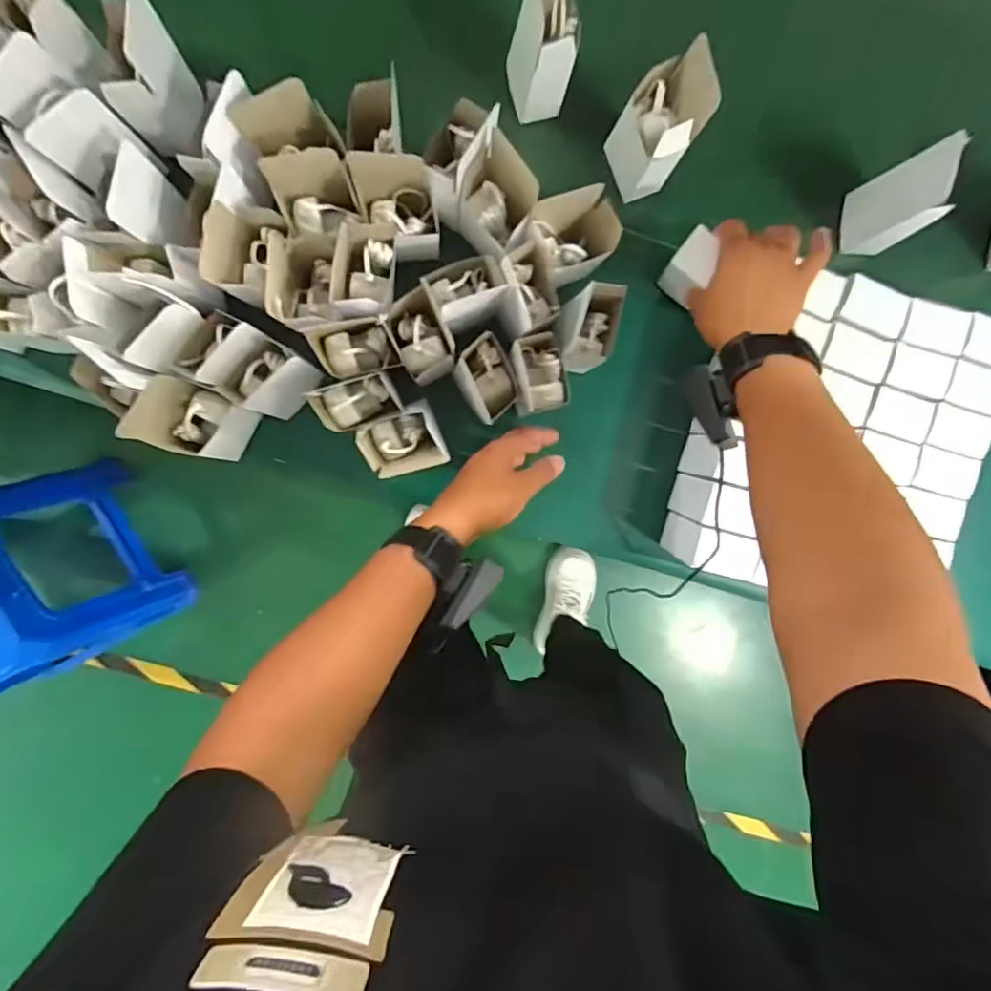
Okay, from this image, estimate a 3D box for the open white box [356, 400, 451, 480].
[{"bbox_3d":[-0.086,-0.049,0.527,0.070,0.048,0.060,-22,97,-2],"label":"open white box"}]

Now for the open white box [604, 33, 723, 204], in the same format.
[{"bbox_3d":[0.154,-0.351,0.533,0.056,0.131,0.077,-22,97,-2],"label":"open white box"}]

